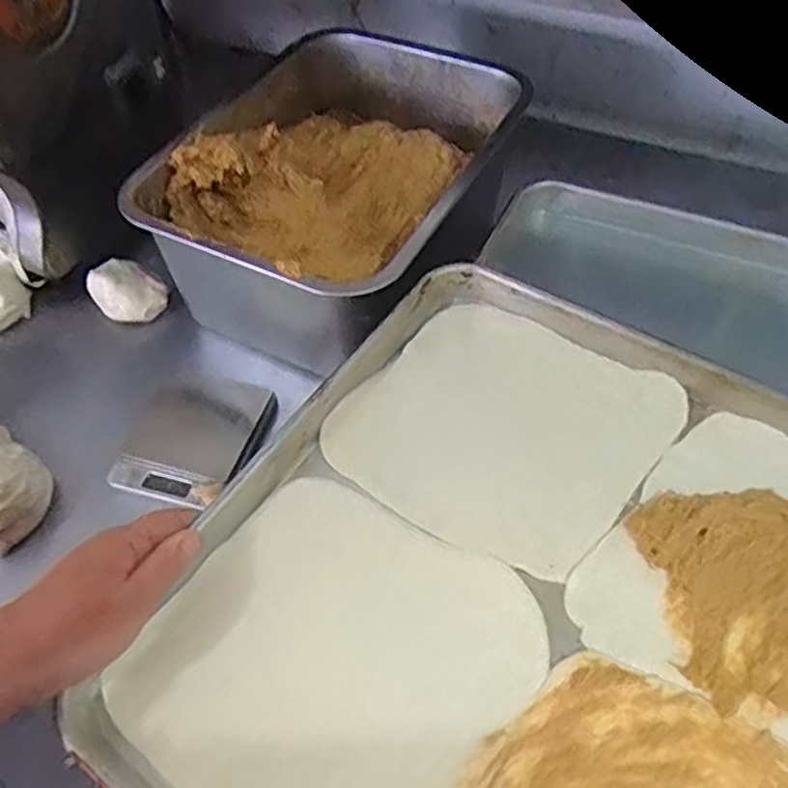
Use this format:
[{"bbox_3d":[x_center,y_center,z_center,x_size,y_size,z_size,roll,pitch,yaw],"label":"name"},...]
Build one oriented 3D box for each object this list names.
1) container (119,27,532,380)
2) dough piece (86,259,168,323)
[{"bbox_3d":[-0.050,-0.196,0.708,0.272,0.144,0.358,21,56,17],"label":"container"},{"bbox_3d":[-0.272,-0.107,0.722,0.064,0.035,0.072,-28,57,-19],"label":"dough piece"}]

